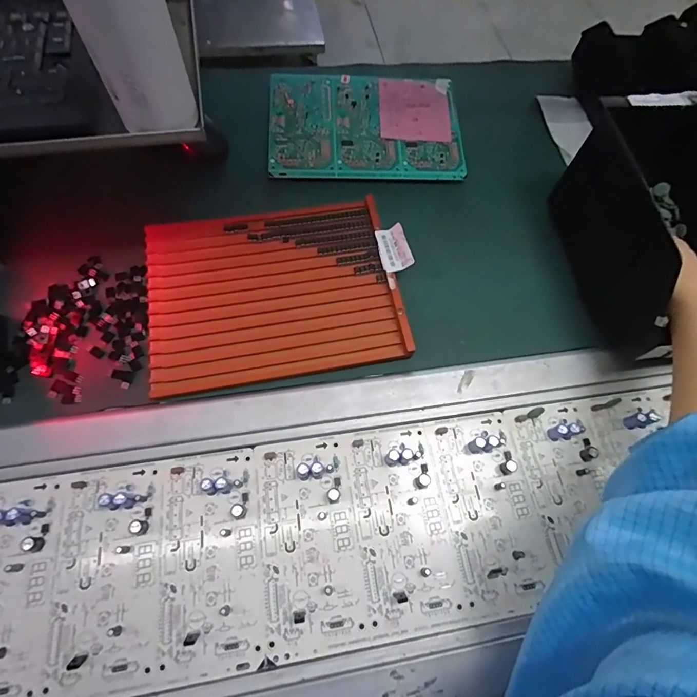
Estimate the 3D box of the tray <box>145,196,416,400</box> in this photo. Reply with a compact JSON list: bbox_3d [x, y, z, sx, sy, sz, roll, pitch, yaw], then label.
[{"bbox_3d":[-0.073,-0.059,0.408,0.234,0.015,0.181,-9,66,-7],"label":"tray"}]

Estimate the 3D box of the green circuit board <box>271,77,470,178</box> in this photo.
[{"bbox_3d":[0.022,-0.265,0.483,0.222,0.009,0.149,0,65,-3],"label":"green circuit board"}]

